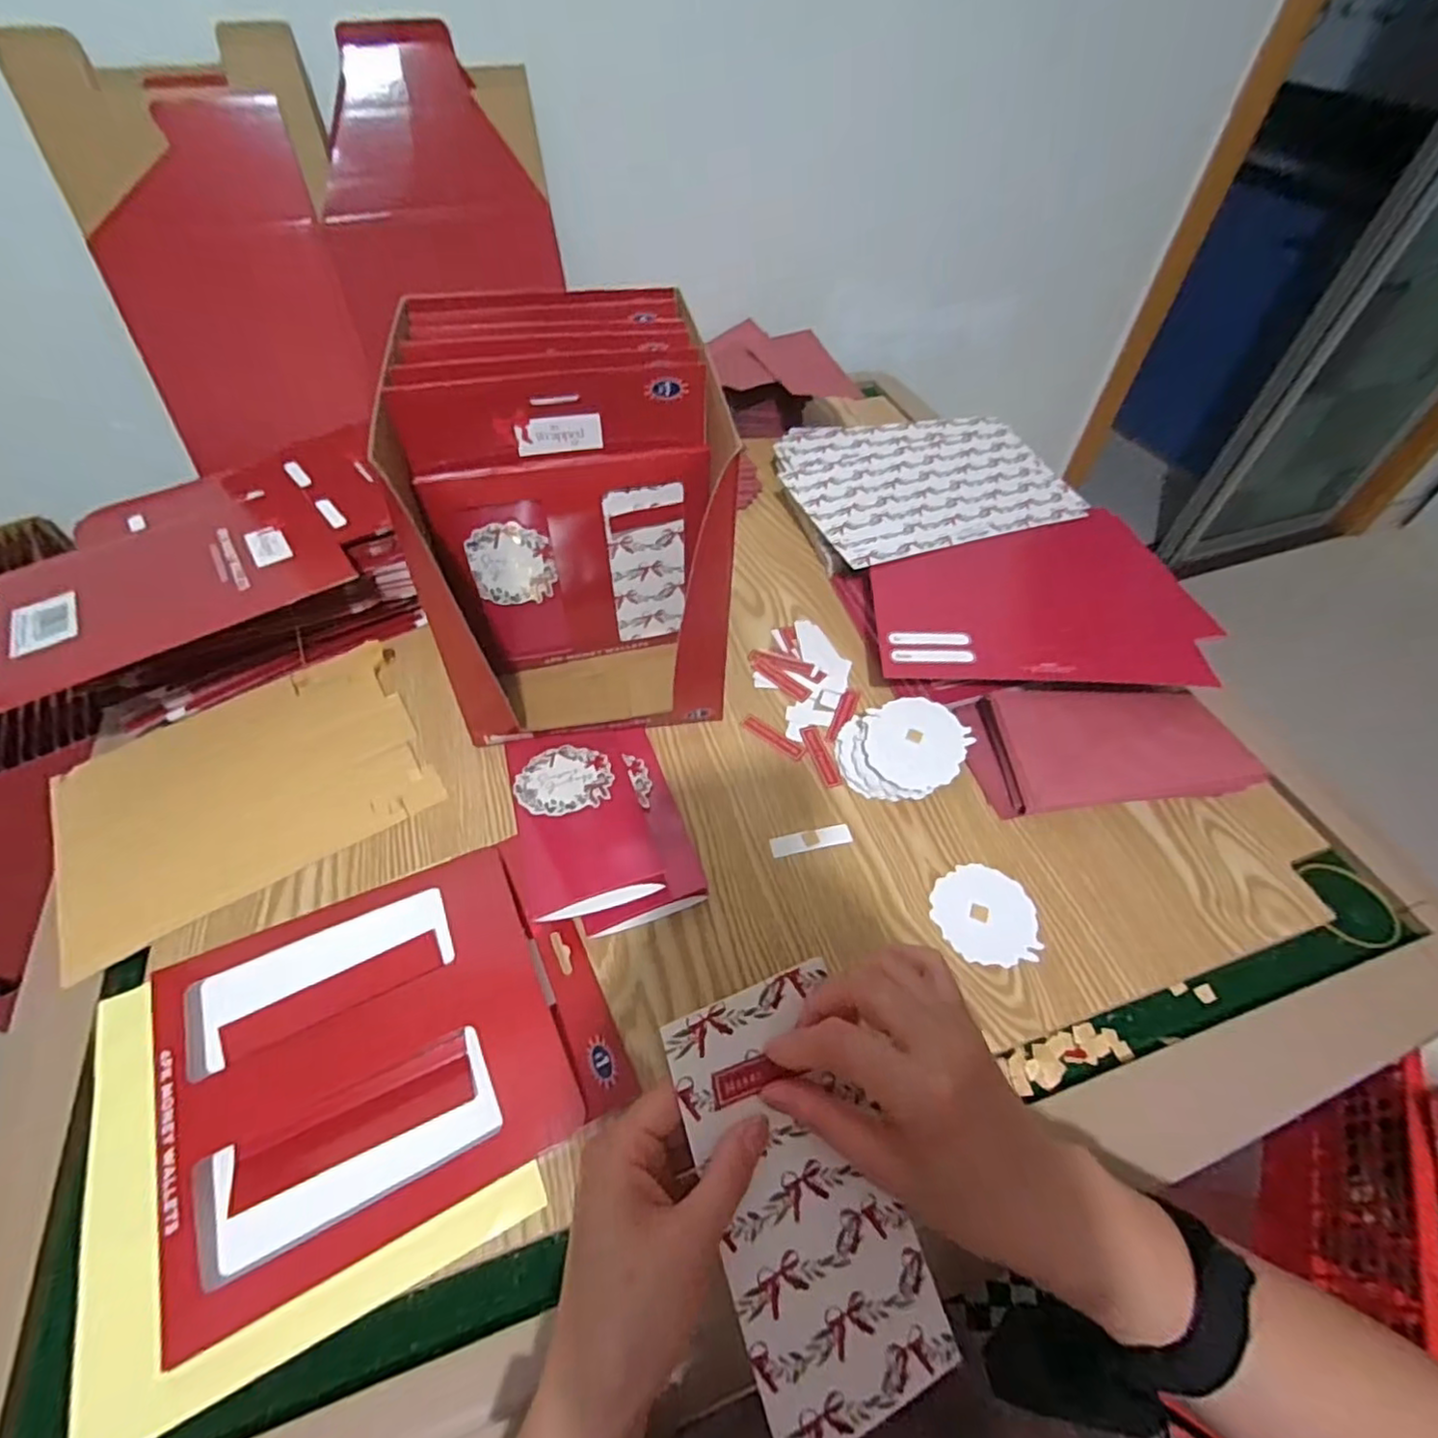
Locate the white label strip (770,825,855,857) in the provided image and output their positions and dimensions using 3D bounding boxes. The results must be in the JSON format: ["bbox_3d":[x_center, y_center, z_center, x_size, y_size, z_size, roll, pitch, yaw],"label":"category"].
[{"bbox_3d":[0.067,0.088,0.471,0.058,0.004,0.015,-10,64,-8],"label":"white label strip"}]

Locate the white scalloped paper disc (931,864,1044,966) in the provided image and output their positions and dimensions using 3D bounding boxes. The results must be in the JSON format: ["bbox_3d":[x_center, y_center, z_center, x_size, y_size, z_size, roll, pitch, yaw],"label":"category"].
[{"bbox_3d":[0.179,0.131,0.440,0.067,0.004,0.068,0,53,0],"label":"white scalloped paper disc"}]

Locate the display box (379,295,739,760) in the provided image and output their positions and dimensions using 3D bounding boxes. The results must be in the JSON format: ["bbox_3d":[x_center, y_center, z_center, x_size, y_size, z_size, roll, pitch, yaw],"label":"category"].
[{"bbox_3d":[-0.107,-0.144,0.499,0.199,0.238,0.227,-6,51,-6],"label":"display box"}]

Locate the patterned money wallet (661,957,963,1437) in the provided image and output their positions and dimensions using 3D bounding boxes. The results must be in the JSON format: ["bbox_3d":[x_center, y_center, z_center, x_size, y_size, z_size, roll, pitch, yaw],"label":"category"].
[{"bbox_3d":[0.037,0.200,0.277,0.081,0.008,0.164,-14,77,-22],"label":"patterned money wallet"}]

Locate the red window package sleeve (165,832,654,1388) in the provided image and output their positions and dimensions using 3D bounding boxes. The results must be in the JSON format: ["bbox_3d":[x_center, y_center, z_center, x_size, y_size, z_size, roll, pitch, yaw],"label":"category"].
[{"bbox_3d":[-0.187,0.179,0.376,0.225,0.016,0.189,-22,55,-18],"label":"red window package sleeve"}]

